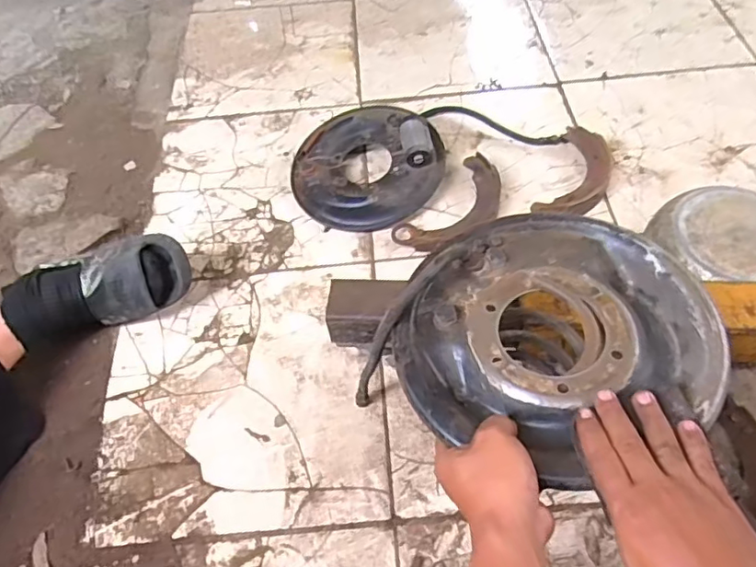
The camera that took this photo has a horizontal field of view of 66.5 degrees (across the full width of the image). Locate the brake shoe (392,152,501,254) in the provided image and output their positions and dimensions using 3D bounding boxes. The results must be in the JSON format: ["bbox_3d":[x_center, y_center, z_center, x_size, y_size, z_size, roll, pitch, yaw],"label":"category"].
[{"bbox_3d":[0.139,-0.126,0.979,0.115,0.032,0.227,34,66,23],"label":"brake shoe"}]

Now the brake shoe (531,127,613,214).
[{"bbox_3d":[0.349,-0.187,1.006,0.103,0.034,0.218,22,62,17],"label":"brake shoe"}]

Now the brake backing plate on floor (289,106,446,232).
[{"bbox_3d":[-0.028,-0.217,1.025,0.266,0.087,0.242,-2,57,3],"label":"brake backing plate on floor"}]

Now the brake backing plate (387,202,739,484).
[{"bbox_3d":[0.157,0.041,0.500,0.247,0.047,0.256,-2,57,3],"label":"brake backing plate"}]

